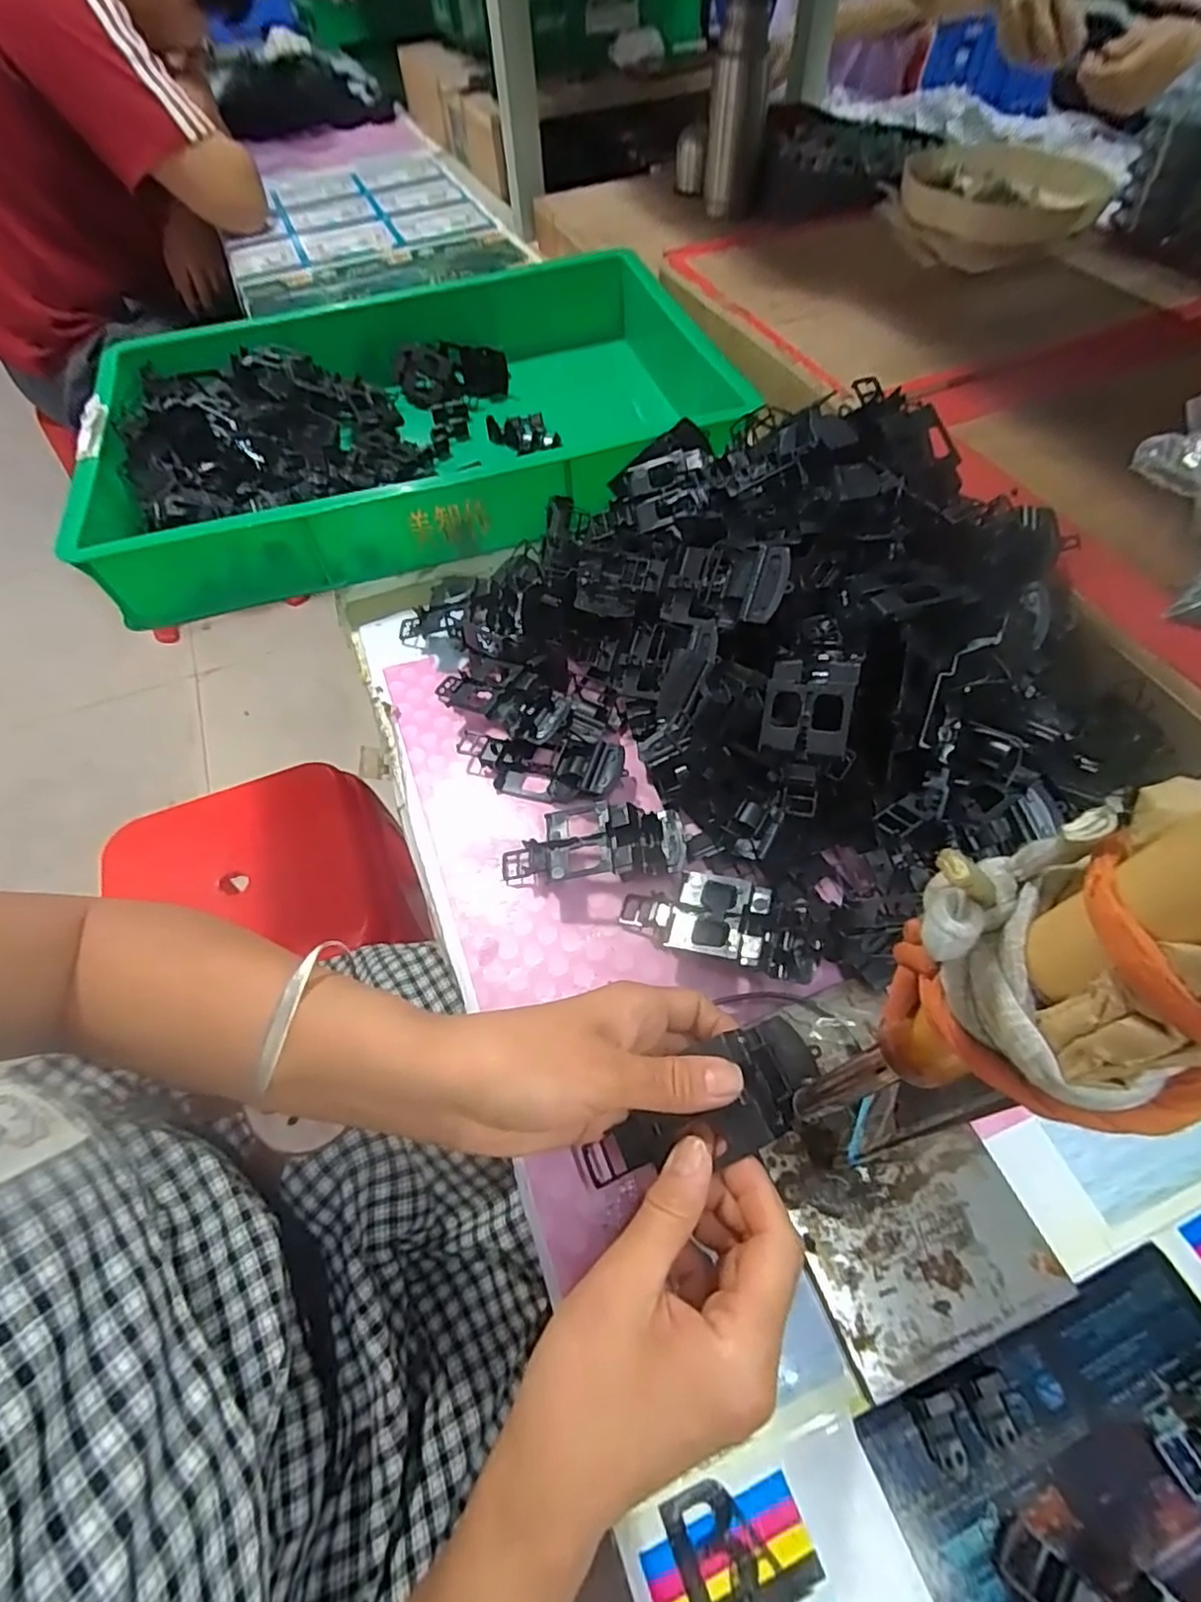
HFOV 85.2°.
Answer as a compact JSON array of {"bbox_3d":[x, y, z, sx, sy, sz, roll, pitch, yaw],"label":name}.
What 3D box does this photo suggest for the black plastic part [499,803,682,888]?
[{"bbox_3d":[-0.005,0.027,0.391,0.108,0.032,0.044,-1,57,1],"label":"black plastic part"}]

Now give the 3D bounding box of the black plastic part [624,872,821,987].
[{"bbox_3d":[0.065,0.068,0.361,0.106,0.029,0.044,13,58,10],"label":"black plastic part"}]

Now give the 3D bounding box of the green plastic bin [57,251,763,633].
[{"bbox_3d":[-0.174,-0.365,0.632,0.563,0.093,0.392,-13,57,-7],"label":"green plastic bin"}]

